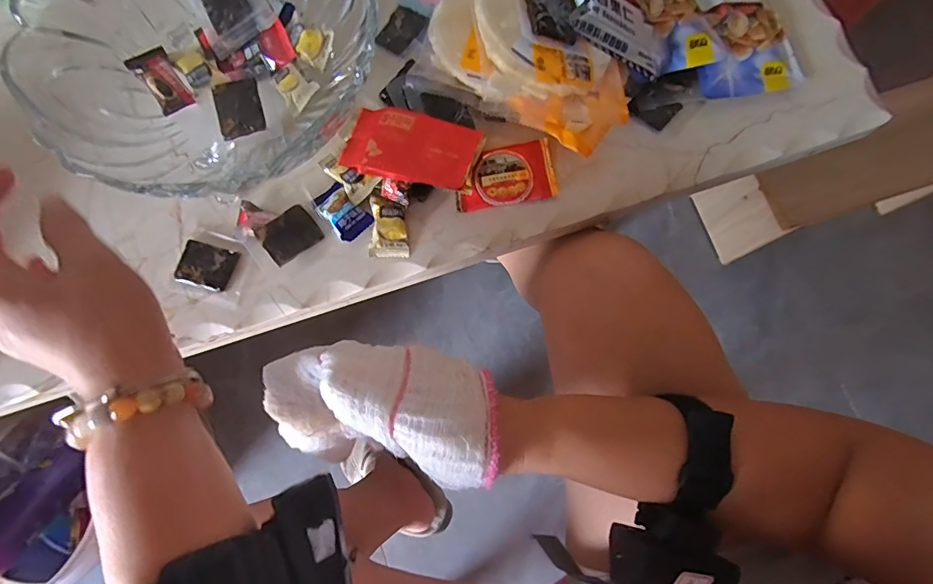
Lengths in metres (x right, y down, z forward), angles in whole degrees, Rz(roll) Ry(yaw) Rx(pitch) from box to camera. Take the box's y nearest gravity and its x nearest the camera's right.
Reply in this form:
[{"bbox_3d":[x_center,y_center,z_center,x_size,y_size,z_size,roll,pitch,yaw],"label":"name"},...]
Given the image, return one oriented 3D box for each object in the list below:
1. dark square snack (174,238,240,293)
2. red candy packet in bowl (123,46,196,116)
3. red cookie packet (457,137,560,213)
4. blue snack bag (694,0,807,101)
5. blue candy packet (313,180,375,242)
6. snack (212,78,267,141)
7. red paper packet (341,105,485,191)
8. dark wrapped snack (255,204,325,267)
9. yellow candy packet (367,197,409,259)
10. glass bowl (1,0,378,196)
[{"bbox_3d":[-0.202,-0.020,0.365,0.042,0.008,0.033,15,78,4],"label":"dark square snack"},{"bbox_3d":[-0.229,-0.158,0.354,0.028,0.008,0.044,-38,99,-28],"label":"red candy packet in bowl"},{"bbox_3d":[0.030,-0.093,0.373,0.078,0.010,0.050,-11,78,-1],"label":"red cookie packet"},{"bbox_3d":[0.220,-0.219,0.388,0.086,0.024,0.123,-13,78,-2],"label":"blue snack bag"},{"bbox_3d":[-0.096,-0.063,0.365,0.027,0.007,0.047,-43,80,-8],"label":"blue candy packet"},{"bbox_3d":[-0.170,-0.136,0.352,0.031,0.010,0.042,-16,78,-2],"label":"snack"},{"bbox_3d":[-0.043,-0.109,0.357,0.101,0.012,0.051,16,81,10],"label":"red paper packet"},{"bbox_3d":[-0.135,-0.044,0.361,0.040,0.014,0.033,-40,80,-7],"label":"dark wrapped snack"},{"bbox_3d":[-0.060,-0.049,0.364,0.028,0.015,0.045,-4,78,0],"label":"yellow candy packet"},{"bbox_3d":[-0.192,-0.174,0.350,0.204,0.098,0.222,0,78,1],"label":"glass bowl"}]

